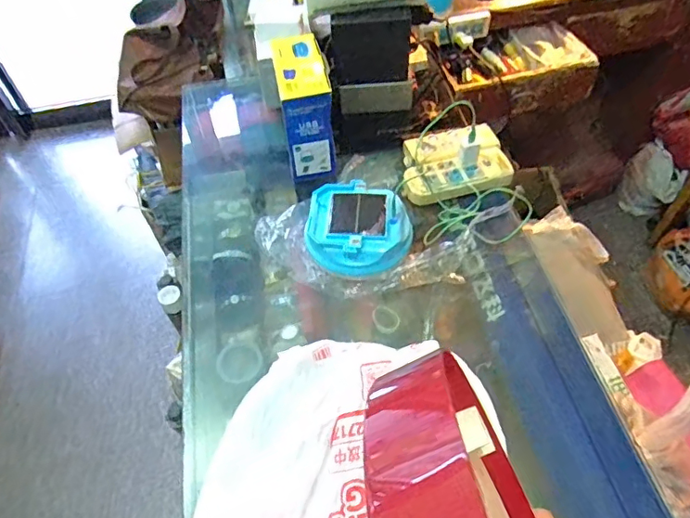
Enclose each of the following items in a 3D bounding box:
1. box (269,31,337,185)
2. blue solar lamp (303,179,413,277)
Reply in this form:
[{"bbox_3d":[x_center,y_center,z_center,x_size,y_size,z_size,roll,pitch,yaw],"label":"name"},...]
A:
[{"bbox_3d":[-0.077,-0.288,0.995,0.086,0.181,0.195,-11,53,-5],"label":"box"},{"bbox_3d":[0.015,-0.052,0.870,0.170,0.053,0.156,-2,53,2],"label":"blue solar lamp"}]

